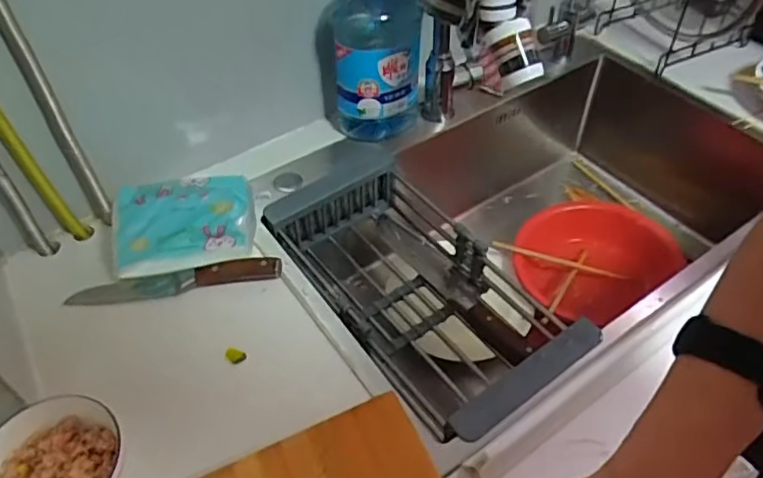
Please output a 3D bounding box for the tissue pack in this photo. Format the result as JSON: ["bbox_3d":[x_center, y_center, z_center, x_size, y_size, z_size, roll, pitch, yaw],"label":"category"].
[{"bbox_3d":[-0.216,-0.018,0.667,0.147,0.078,0.085,-6,48,-4],"label":"tissue pack"}]

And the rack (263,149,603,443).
[{"bbox_3d":[0.042,0.061,0.703,0.214,0.088,0.381,-28,53,-22],"label":"rack"}]

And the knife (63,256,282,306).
[{"bbox_3d":[-0.224,0.045,0.652,0.225,0.017,0.026,-6,48,-4],"label":"knife"}]

